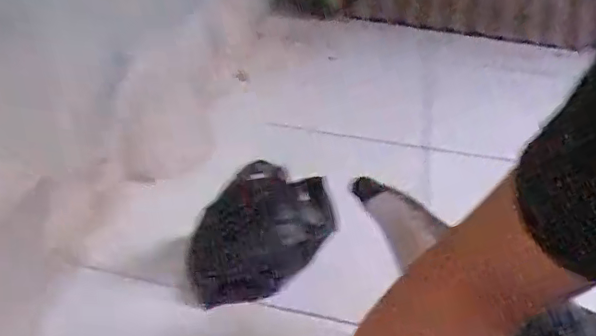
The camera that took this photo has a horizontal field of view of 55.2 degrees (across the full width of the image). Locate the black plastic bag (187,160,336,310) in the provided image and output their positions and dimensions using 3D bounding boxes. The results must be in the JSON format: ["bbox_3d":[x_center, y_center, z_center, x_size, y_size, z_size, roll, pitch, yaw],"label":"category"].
[{"bbox_3d":[-0.049,0.093,0.756,0.193,0.183,0.060,-2,32,-8],"label":"black plastic bag"}]

